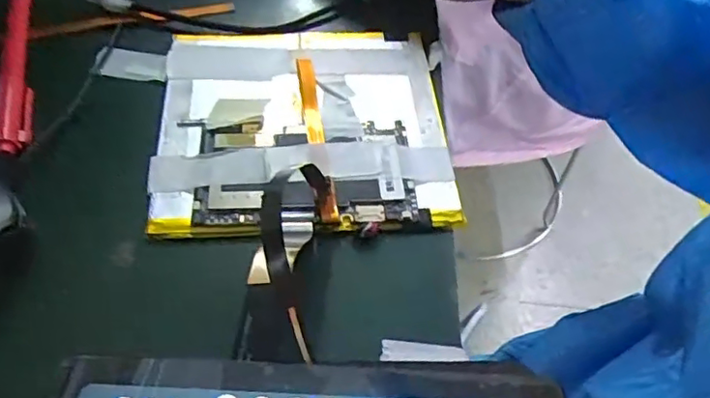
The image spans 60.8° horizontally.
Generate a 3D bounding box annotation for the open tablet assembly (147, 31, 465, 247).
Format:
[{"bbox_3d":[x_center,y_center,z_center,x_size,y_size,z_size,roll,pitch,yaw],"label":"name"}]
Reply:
[{"bbox_3d":[-0.025,-0.035,0.279,0.128,0.011,0.126,-3,53,-6],"label":"open tablet assembly"}]

